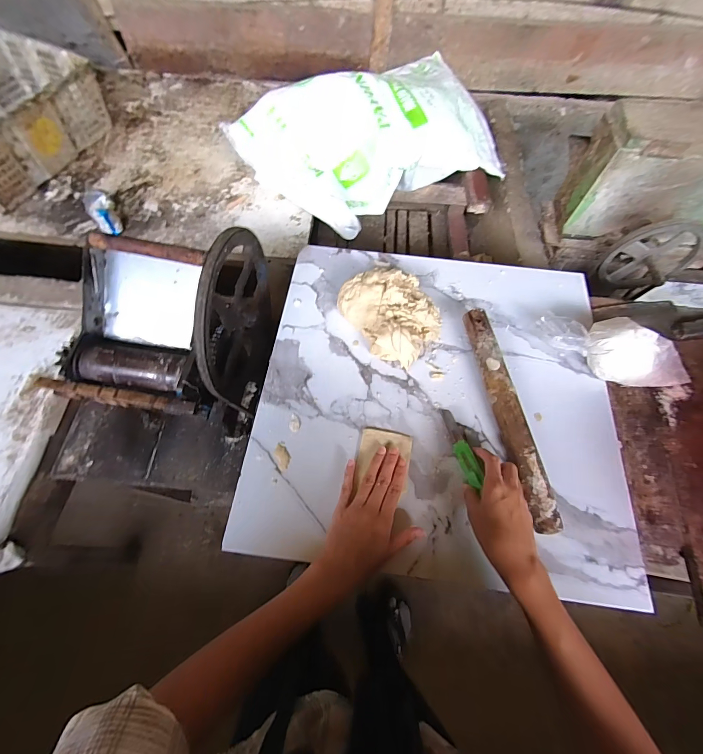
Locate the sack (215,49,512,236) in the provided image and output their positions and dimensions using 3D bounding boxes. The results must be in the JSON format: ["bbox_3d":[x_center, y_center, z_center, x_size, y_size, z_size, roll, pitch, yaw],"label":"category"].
[{"bbox_3d":[0.063,-0.638,0.946,0.659,0.190,0.401,-28,70,-13],"label":"sack"}]

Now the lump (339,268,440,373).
[{"bbox_3d":[0.060,-0.101,0.533,0.130,0.060,0.158,-39,73,-19],"label":"lump"}]

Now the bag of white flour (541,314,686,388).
[{"bbox_3d":[0.388,-0.035,0.504,0.227,0.072,0.082,17,65,4],"label":"bag of white flour"}]

